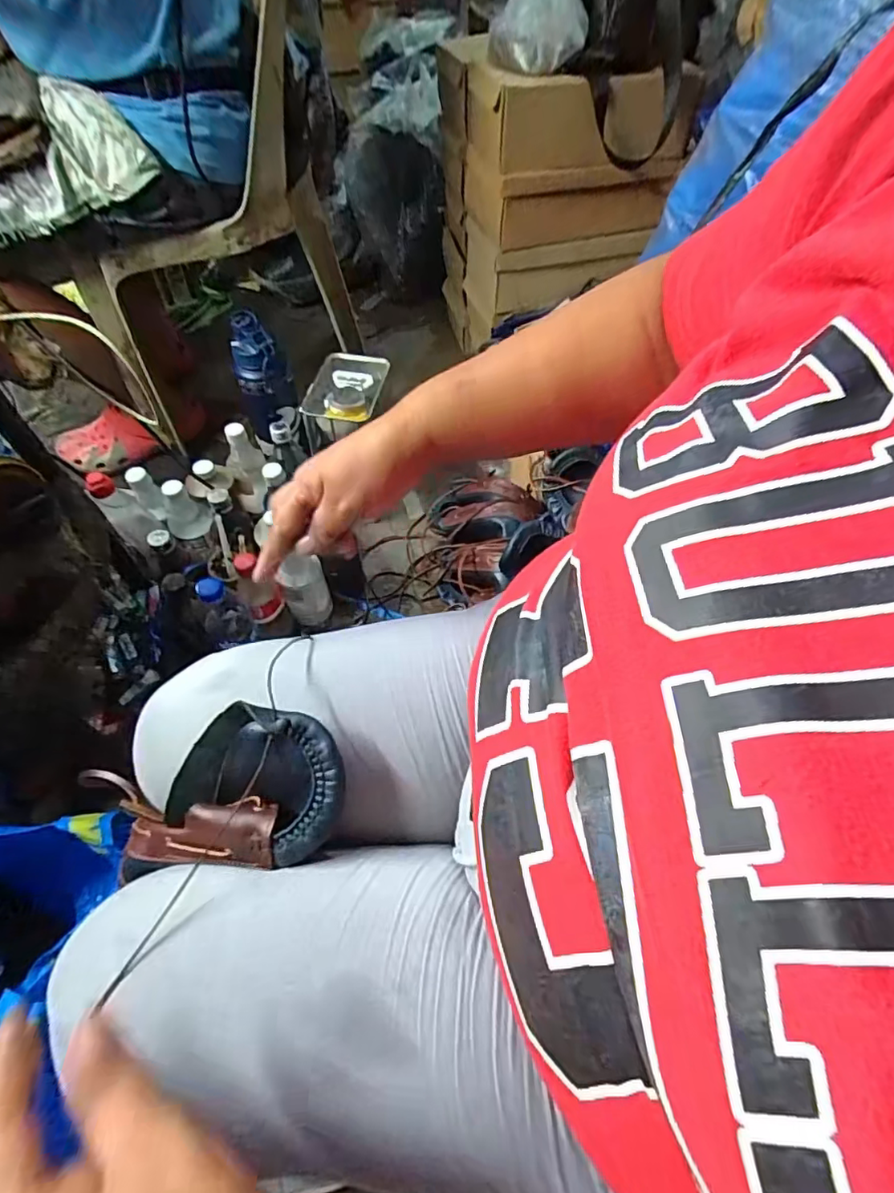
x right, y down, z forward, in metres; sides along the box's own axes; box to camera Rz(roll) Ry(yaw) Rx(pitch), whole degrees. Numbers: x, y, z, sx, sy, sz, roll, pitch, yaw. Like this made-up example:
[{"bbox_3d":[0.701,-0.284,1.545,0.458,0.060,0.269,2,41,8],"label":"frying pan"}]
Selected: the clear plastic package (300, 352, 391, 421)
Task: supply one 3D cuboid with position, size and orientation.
[{"bbox_3d":[-0.154,-0.329,0.852,0.098,0.016,0.155,10,57,6],"label":"clear plastic package"}]

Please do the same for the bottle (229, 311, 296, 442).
[{"bbox_3d":[-0.291,-0.341,0.880,0.082,0.187,0.075,-12,58,-9],"label":"bottle"}]

